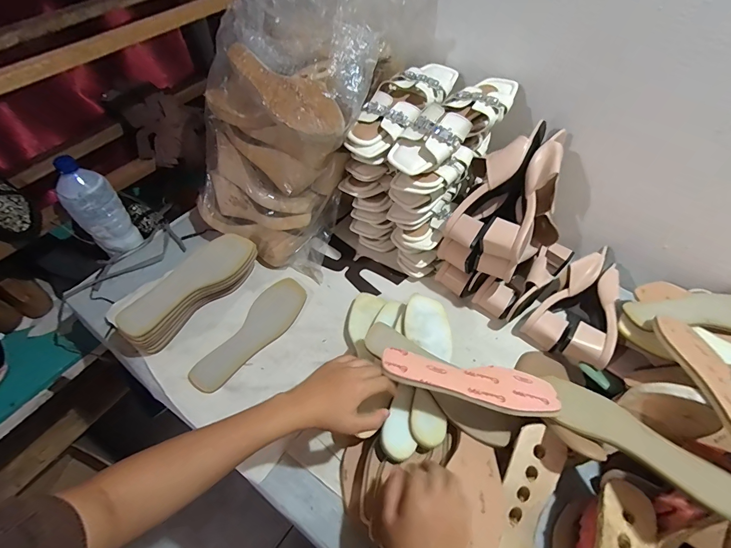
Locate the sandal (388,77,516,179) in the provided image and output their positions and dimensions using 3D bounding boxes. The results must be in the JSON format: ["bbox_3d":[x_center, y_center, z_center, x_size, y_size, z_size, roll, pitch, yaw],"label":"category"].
[{"bbox_3d":[0.144,-0.243,0.585,0.253,0.057,0.102,-37,63,-26],"label":"sandal"}]

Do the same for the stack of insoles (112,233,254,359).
[{"bbox_3d":[-0.299,0.029,0.636,0.078,0.082,0.245,33,59,20],"label":"stack of insoles"}]

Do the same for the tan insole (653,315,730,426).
[{"bbox_3d":[0.430,0.128,0.448,0.069,0.019,0.224,11,36,6],"label":"tan insole"}]

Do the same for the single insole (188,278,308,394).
[{"bbox_3d":[-0.191,0.100,0.633,0.077,0.008,0.238,27,57,17],"label":"single insole"}]

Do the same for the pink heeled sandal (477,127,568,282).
[{"bbox_3d":[0.274,-0.118,0.607,0.069,0.104,0.267,29,91,18],"label":"pink heeled sandal"}]

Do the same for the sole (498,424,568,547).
[{"bbox_3d":[0.195,0.319,0.453,0.088,0.046,0.250,18,74,11],"label":"sole"}]

